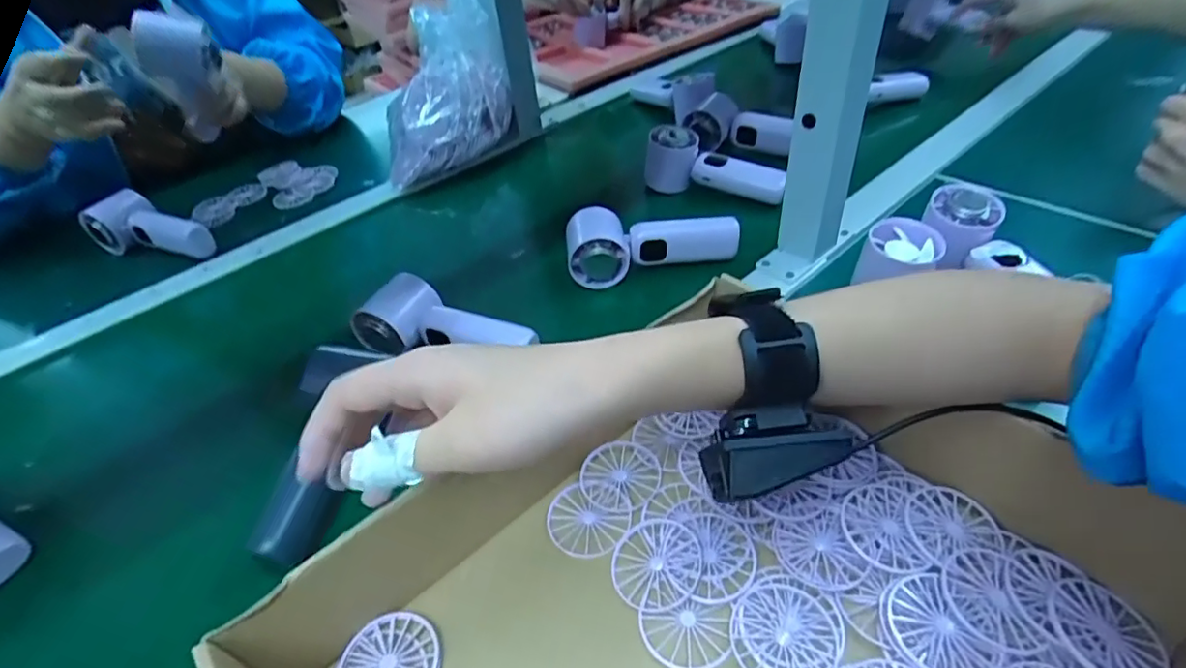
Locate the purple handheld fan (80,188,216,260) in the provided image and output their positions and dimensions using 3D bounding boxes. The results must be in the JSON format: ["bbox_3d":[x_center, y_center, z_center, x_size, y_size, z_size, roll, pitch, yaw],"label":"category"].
[{"bbox_3d":[-0.480,-0.110,0.635,0.133,0.053,0.054,16,47,23],"label":"purple handheld fan"}]

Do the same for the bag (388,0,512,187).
[{"bbox_3d":[-0.191,-0.317,0.714,0.156,0.171,0.182,-15,43,-10],"label":"bag"}]

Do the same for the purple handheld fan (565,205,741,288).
[{"bbox_3d":[0.054,-0.076,0.533,0.152,0.062,0.049,-2,42,5],"label":"purple handheld fan"}]

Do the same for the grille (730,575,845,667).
[{"bbox_3d":[0.097,0.150,0.296,0.051,0.007,0.054,10,44,17],"label":"grille"}]

